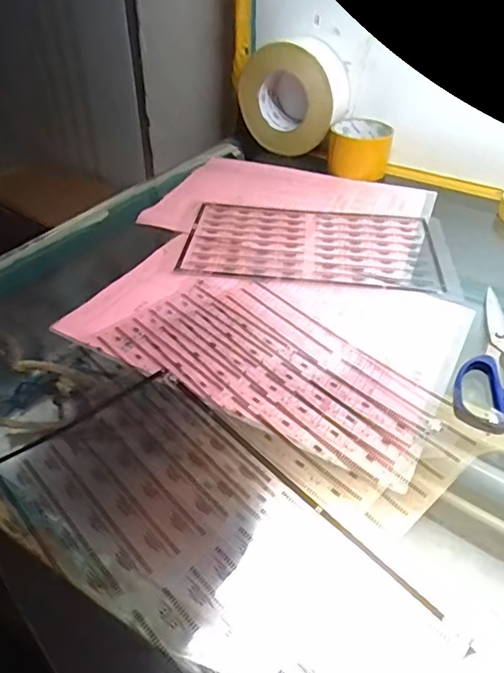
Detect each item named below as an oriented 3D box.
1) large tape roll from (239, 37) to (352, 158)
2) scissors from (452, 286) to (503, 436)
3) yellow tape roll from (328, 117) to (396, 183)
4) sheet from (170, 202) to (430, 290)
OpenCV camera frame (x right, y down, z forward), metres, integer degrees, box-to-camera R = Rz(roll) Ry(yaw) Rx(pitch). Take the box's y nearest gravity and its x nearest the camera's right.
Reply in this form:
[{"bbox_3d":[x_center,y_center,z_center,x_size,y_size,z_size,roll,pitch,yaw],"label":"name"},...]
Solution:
[{"bbox_3d":[0.056,-0.327,0.683,0.144,0.139,0.069,22,36,22],"label":"large tape roll"},{"bbox_3d":[0.195,0.011,0.390,0.076,0.013,0.174,9,41,10],"label":"scissors"},{"bbox_3d":[0.145,-0.249,0.662,0.076,0.051,0.080,0,42,0],"label":"yellow tape roll"},{"bbox_3d":[0.058,-0.099,0.527,0.242,0.006,0.148,5,40,3],"label":"sheet"}]

